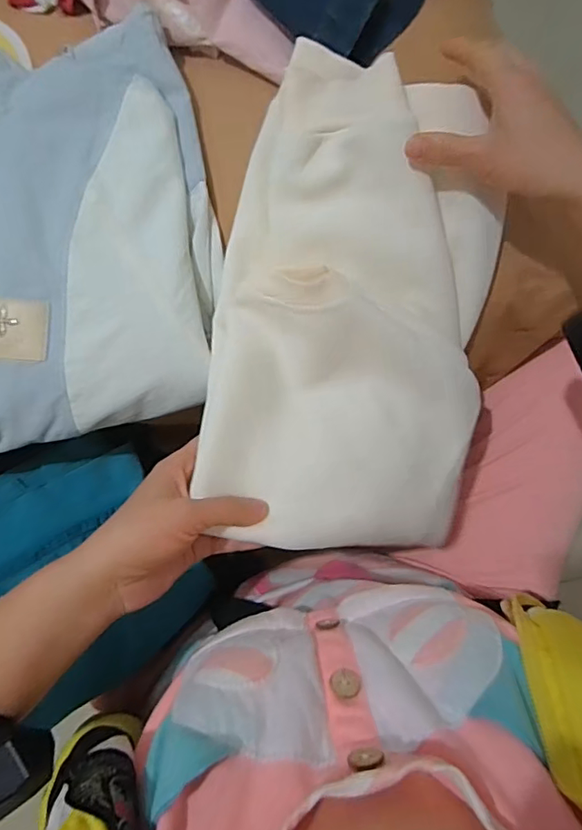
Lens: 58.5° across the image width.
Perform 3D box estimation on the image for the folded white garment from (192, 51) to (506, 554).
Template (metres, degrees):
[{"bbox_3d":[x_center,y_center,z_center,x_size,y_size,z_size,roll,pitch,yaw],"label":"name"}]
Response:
[{"bbox_3d":[0.052,-0.077,0.393,0.201,0.090,0.344,6,80,2],"label":"folded white garment"}]

